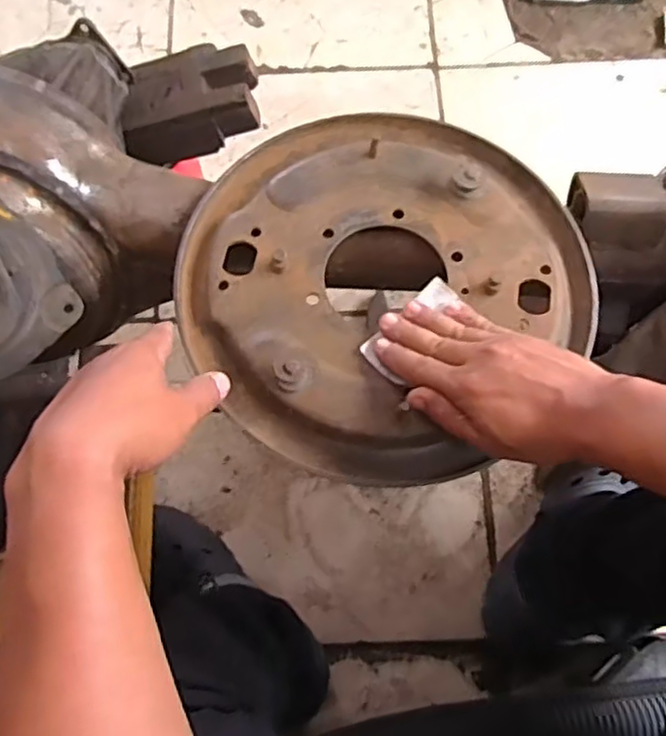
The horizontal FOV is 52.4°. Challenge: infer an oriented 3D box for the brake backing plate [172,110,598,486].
[{"bbox_3d":[0.036,-0.077,0.504,0.284,0.041,0.296,0,73,0],"label":"brake backing plate"}]

